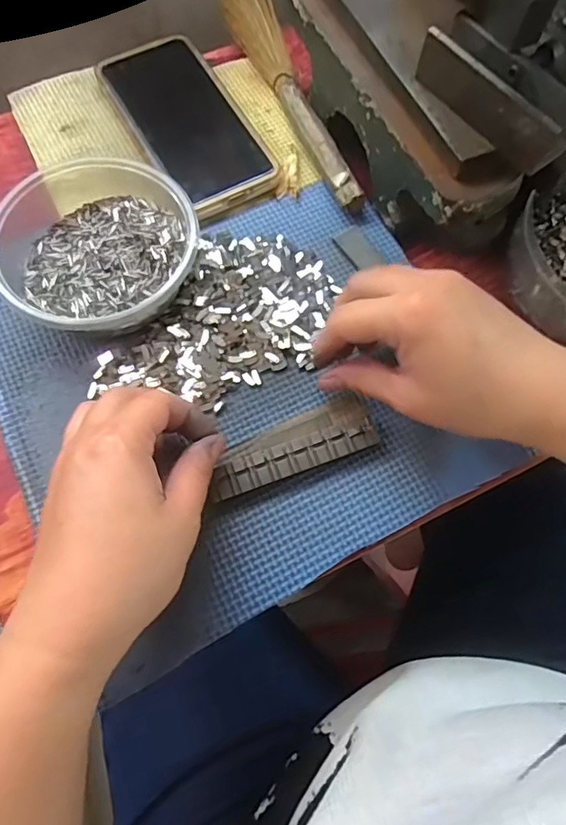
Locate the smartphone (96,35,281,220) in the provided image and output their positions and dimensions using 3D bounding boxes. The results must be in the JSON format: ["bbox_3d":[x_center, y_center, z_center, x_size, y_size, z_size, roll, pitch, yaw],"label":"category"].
[{"bbox_3d":[-0.068,-0.206,0.381,0.073,0.013,0.157,-28,73,-13],"label":"smartphone"}]

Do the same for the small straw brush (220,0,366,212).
[{"bbox_3d":[-0.001,-0.242,0.394,0.039,0.021,0.237,-16,71,-9],"label":"small straw brush"}]

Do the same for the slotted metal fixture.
[{"bbox_3d":[0.006,0.020,0.304,0.098,0.014,0.034,-23,72,-13],"label":"slotted metal fixture"}]

